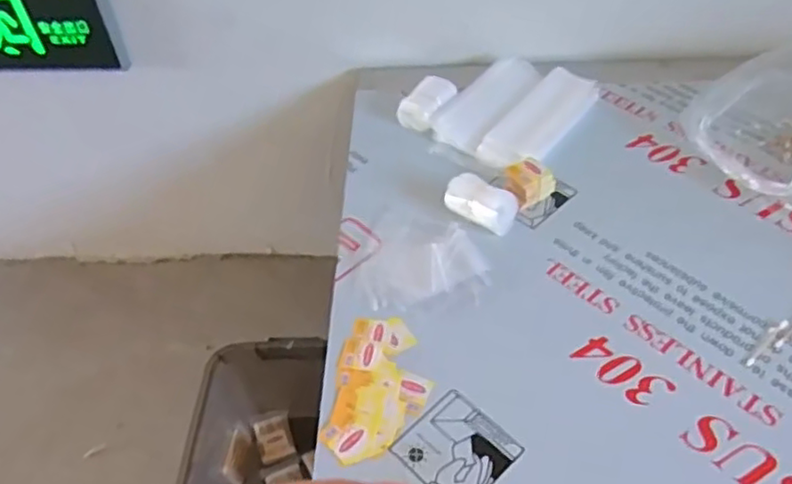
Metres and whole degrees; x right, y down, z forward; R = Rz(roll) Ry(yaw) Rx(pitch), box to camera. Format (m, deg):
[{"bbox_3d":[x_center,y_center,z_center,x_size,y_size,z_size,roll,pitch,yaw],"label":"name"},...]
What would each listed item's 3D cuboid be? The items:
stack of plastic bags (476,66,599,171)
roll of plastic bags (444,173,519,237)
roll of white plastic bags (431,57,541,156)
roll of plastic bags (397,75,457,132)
[{"bbox_3d":[0.202,-0.173,0.932,0.086,0.017,0.221,27,57,23],"label":"stack of plastic bags"},{"bbox_3d":[0.107,-0.050,0.820,0.083,0.034,0.058,26,57,23],"label":"roll of plastic bags"},{"bbox_3d":[0.129,-0.196,0.941,0.073,0.028,0.195,28,58,24],"label":"roll of white plastic bags"},{"bbox_3d":[0.043,-0.191,0.938,0.055,0.030,0.088,28,58,24],"label":"roll of plastic bags"}]

